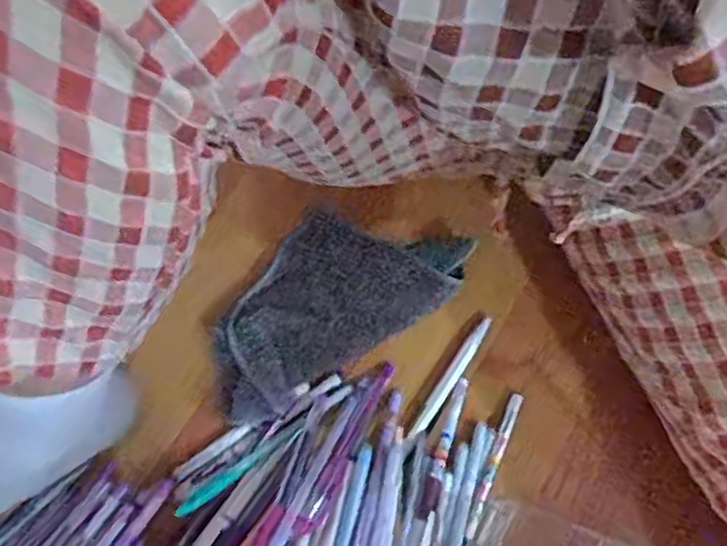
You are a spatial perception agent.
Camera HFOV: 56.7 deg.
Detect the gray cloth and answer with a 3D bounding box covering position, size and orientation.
[{"bbox_3d":[-0.029,0.011,0.515,0.209,0.020,0.113,-35,75,-9],"label":"gray cloth"}]

